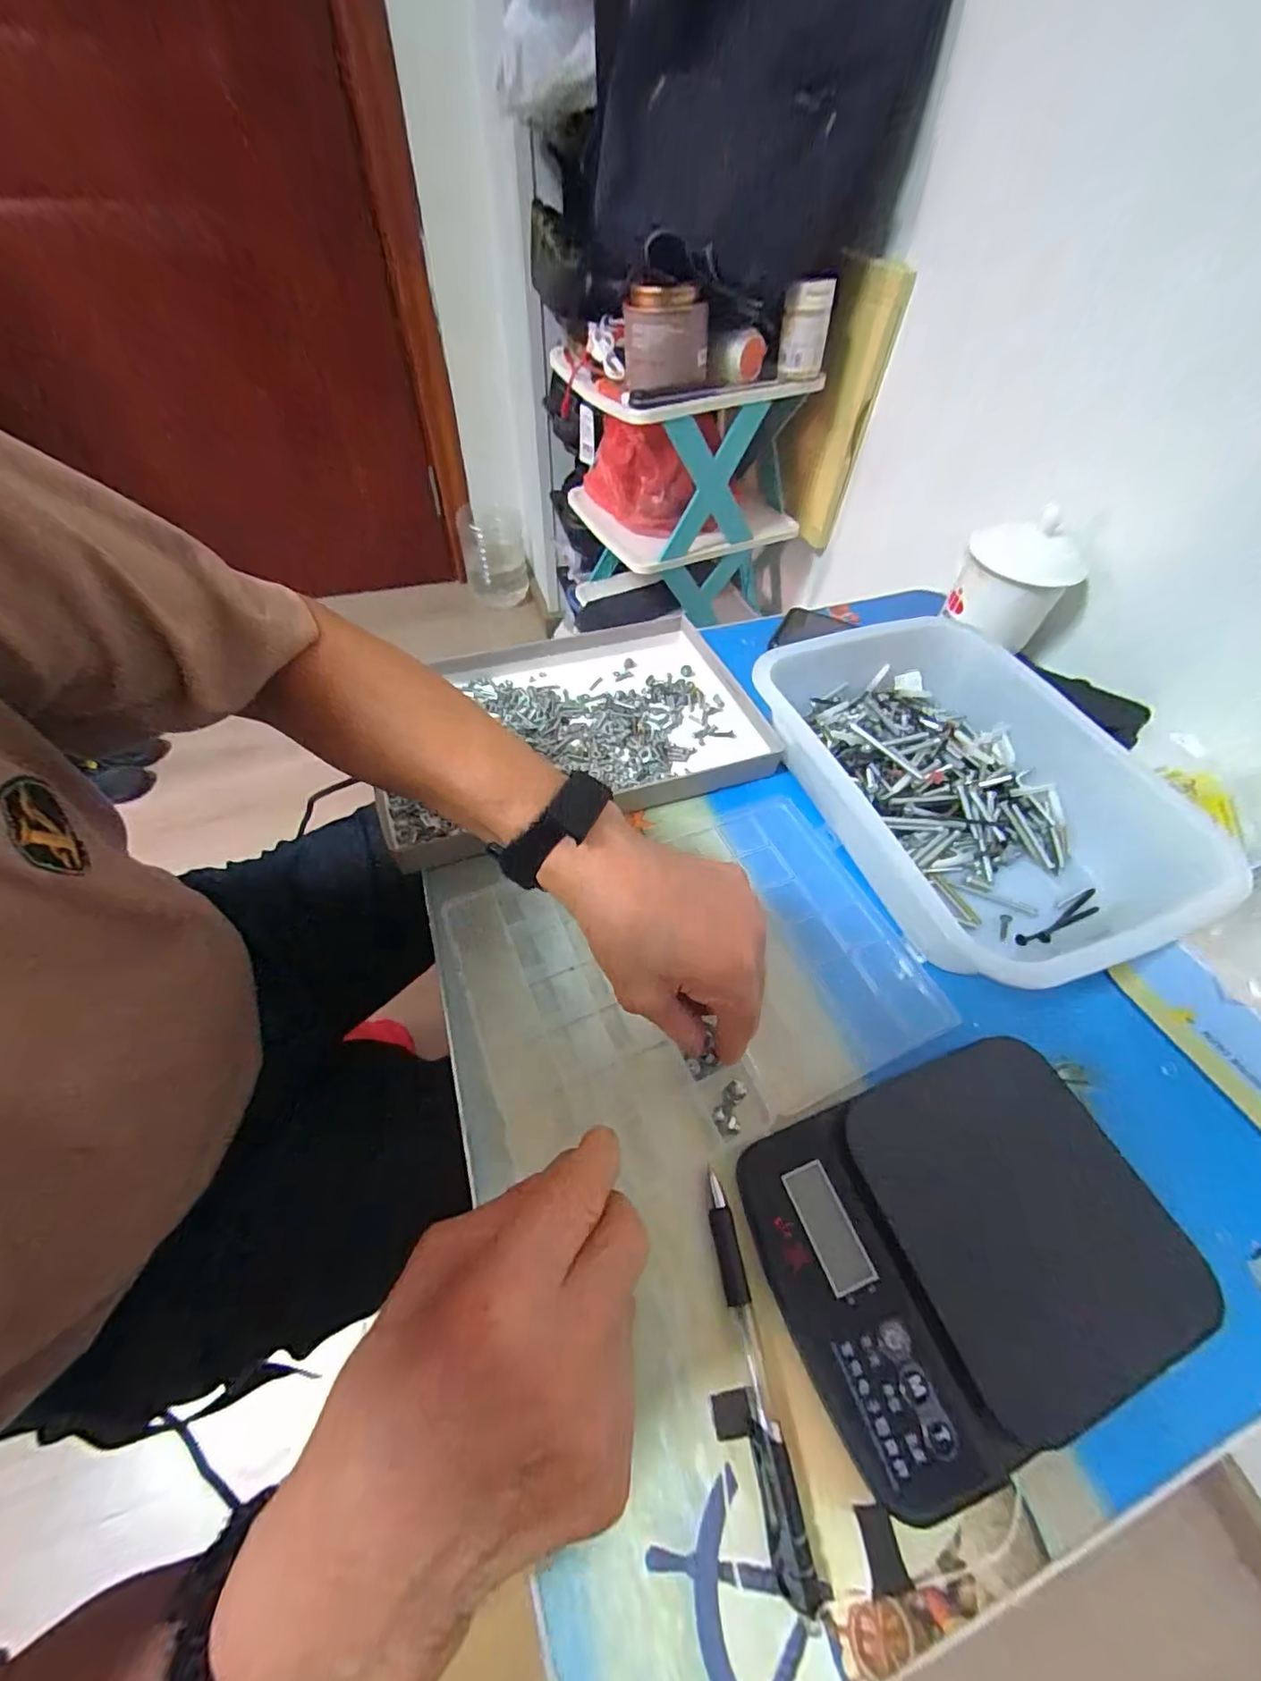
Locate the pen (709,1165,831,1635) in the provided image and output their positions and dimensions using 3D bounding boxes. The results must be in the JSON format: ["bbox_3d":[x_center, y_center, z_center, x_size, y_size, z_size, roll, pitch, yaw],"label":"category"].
[{"bbox_3d":[0.054,0.224,0.234,0.016,0.010,0.137,-5,54,-7],"label":"pen"}]

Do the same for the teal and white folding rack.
[{"bbox_3d":[0.069,-0.472,0.778,0.274,0.319,0.254,-21,58,-18],"label":"teal and white folding rack"}]

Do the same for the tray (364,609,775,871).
[{"bbox_3d":[-0.050,-0.091,0.440,0.292,0.029,0.192,-16,56,-14],"label":"tray"}]

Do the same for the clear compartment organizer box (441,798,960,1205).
[{"bbox_3d":[0.032,0.071,0.343,0.275,0.020,0.205,-13,55,-12],"label":"clear compartment organizer box"}]

